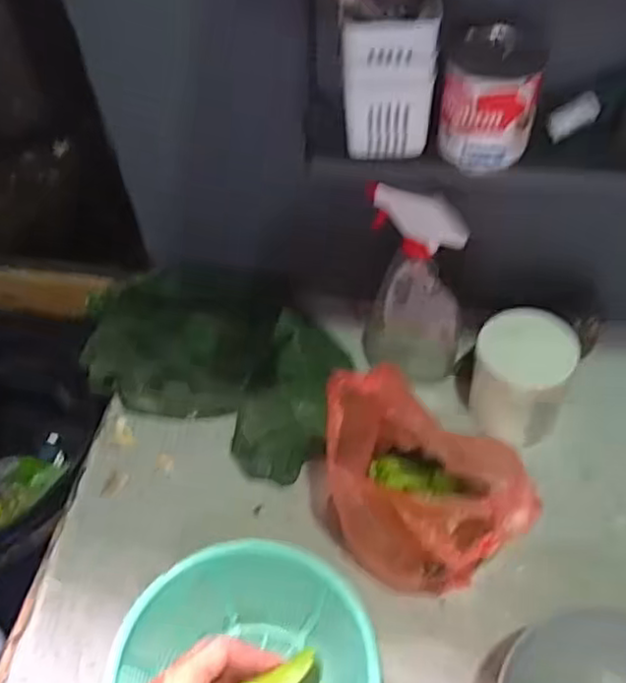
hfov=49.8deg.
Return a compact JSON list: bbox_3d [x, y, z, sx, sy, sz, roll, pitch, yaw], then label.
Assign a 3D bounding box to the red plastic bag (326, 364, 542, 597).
[{"bbox_3d":[0.082,0.112,0.542,0.133,0.182,0.135,-3,50,1],"label":"red plastic bag"}]

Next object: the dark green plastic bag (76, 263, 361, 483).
[{"bbox_3d":[-0.111,-0.006,0.732,0.331,0.058,0.209,25,56,22],"label":"dark green plastic bag"}]

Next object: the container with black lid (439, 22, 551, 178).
[{"bbox_3d":[0.140,-0.192,0.533,0.071,0.087,0.071,12,51,14],"label":"container with black lid"}]

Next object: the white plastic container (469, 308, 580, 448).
[{"bbox_3d":[0.196,0.038,0.640,0.086,0.114,0.076,17,54,17],"label":"white plastic container"}]

